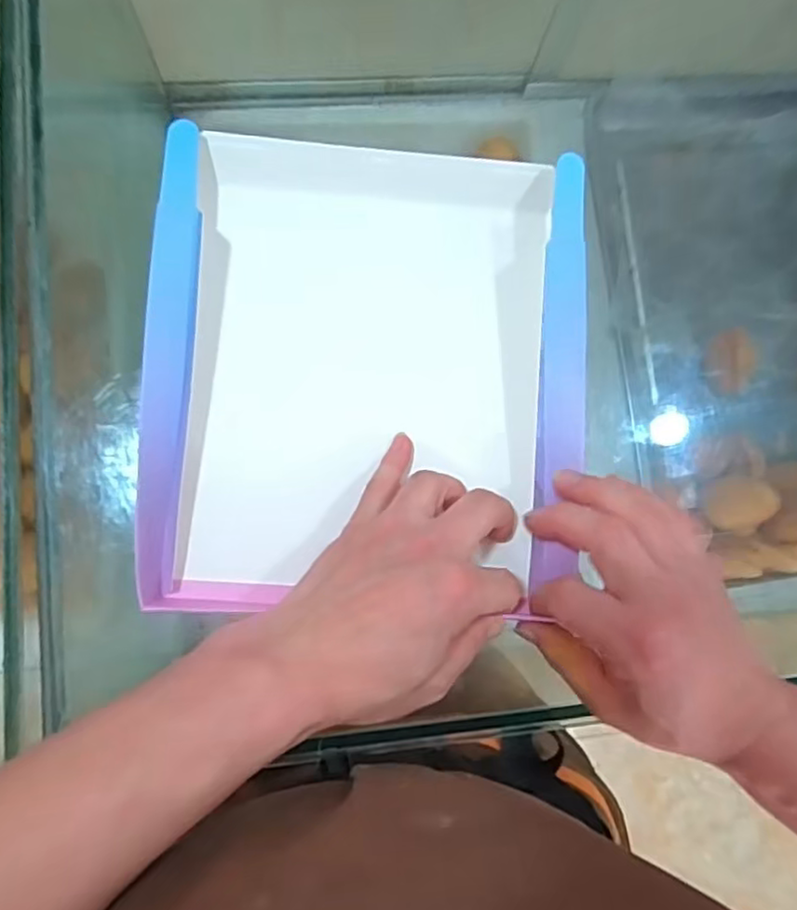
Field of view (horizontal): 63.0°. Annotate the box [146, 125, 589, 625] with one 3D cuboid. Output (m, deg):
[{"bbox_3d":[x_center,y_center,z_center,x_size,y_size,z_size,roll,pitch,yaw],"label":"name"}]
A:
[{"bbox_3d":[-0.016,-0.053,0.382,0.240,0.044,0.269,1,84,-5],"label":"box"}]

